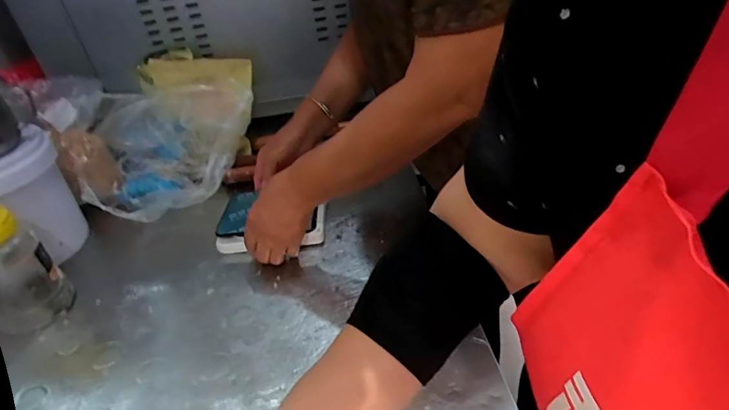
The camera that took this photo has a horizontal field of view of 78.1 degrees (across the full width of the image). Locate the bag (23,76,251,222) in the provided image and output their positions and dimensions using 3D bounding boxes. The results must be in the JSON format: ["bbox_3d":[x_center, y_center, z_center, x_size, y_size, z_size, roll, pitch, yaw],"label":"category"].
[{"bbox_3d":[-0.397,-0.140,0.861,0.331,0.194,0.239,-27,40,-24],"label":"bag"}]

